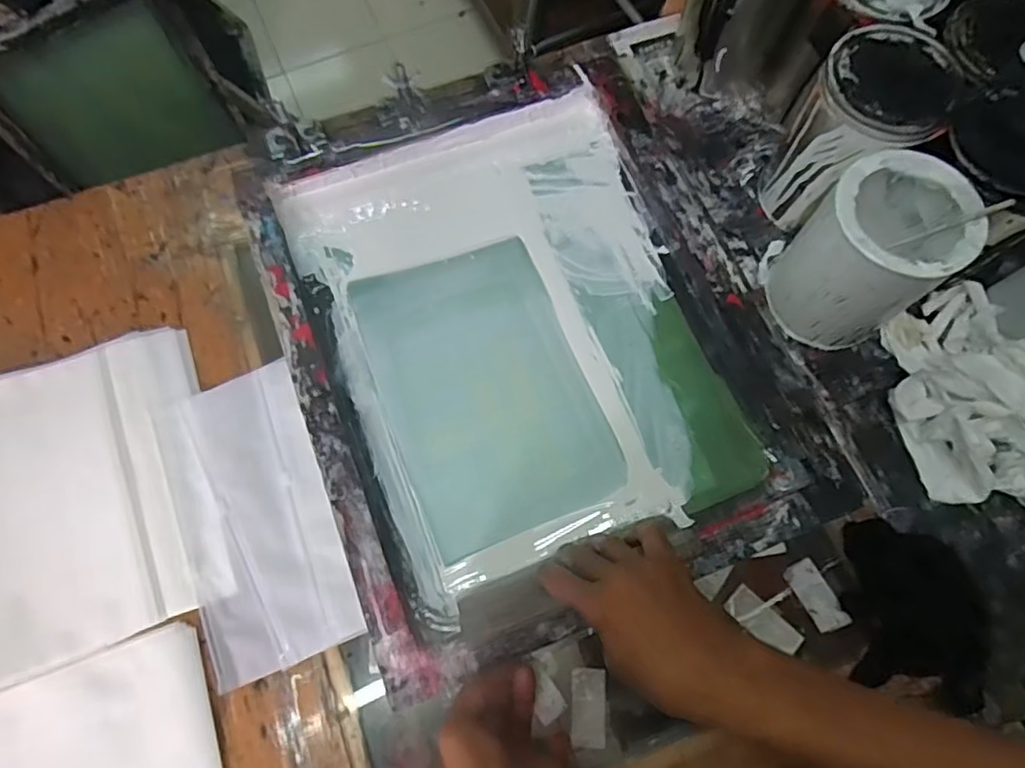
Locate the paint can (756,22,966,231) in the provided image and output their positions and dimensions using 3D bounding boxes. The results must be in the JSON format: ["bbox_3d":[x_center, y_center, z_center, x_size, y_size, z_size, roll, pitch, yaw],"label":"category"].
[{"bbox_3d":[0.302,-0.217,0.561,0.105,0.160,0.099,0,72,0],"label":"paint can"}]

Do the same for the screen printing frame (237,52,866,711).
[{"bbox_3d":[0.009,-0.049,0.568,0.400,0.037,0.498,-20,73,-6],"label":"screen printing frame"}]

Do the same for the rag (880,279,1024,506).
[{"bbox_3d":[0.420,0.008,0.540,0.143,0.066,0.199,-19,73,-6],"label":"rag"}]

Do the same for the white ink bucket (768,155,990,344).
[{"bbox_3d":[0.303,-0.109,0.536,0.115,0.142,0.105,0,72,0],"label":"white ink bucket"}]

